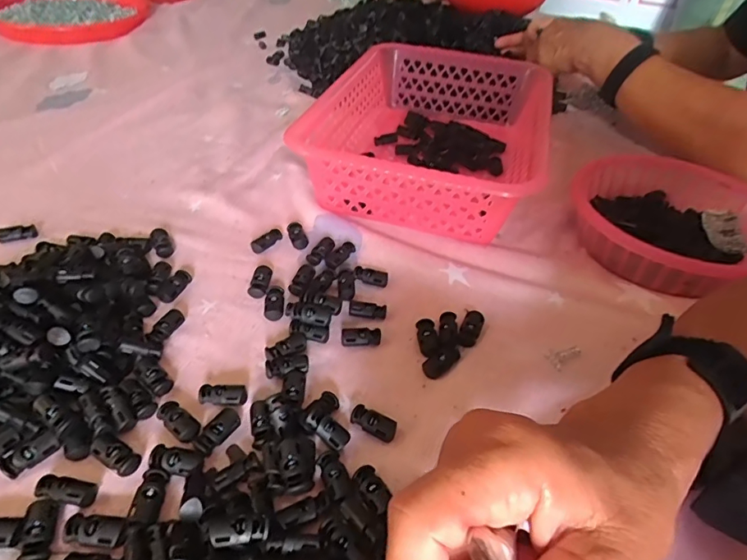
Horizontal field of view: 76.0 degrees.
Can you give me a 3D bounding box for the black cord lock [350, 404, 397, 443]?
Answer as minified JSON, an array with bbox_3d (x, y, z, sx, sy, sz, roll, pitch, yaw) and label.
[{"bbox_3d":[0.000,0.085,0.286,0.028,0.007,0.015,20,45,15],"label":"black cord lock"}]

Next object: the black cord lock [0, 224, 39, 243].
[{"bbox_3d":[-0.296,-0.039,0.396,0.029,0.010,0.014,-18,47,-22],"label":"black cord lock"}]

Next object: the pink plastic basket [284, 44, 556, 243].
[{"bbox_3d":[0.063,-0.157,0.504,0.211,0.074,0.300,14,44,10],"label":"pink plastic basket"}]

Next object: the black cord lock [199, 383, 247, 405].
[{"bbox_3d":[-0.091,0.070,0.291,0.028,0.007,0.014,0,43,-5],"label":"black cord lock"}]

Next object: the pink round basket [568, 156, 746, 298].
[{"bbox_3d":[0.262,-0.048,0.421,0.151,0.051,0.166,3,43,-2],"label":"pink round basket"}]

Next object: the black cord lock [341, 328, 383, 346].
[{"bbox_3d":[-0.008,0.040,0.333,0.027,0.006,0.015,0,43,-5],"label":"black cord lock"}]

